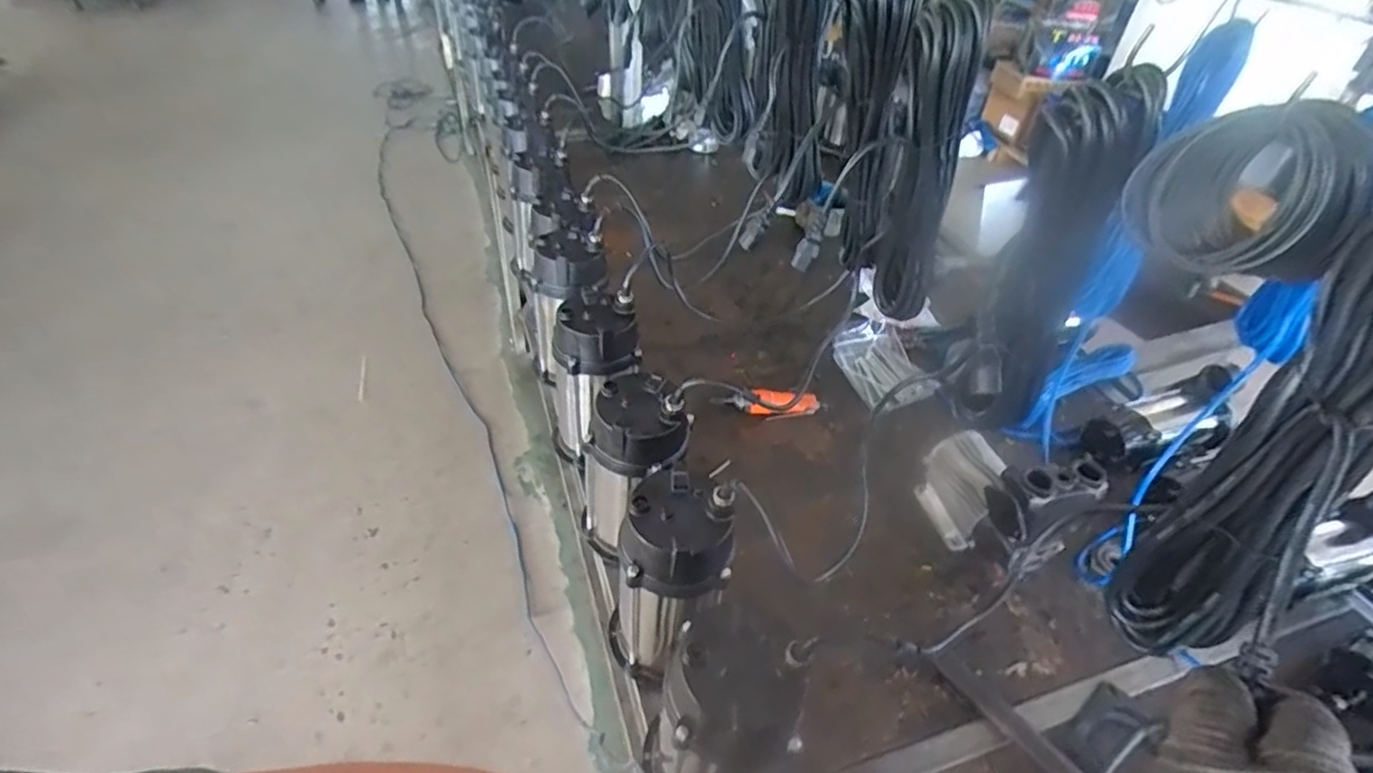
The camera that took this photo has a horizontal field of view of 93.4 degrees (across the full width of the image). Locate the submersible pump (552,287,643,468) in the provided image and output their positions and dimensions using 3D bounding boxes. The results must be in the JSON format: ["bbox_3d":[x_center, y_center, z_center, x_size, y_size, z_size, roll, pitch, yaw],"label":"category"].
[{"bbox_3d":[-0.139,-0.008,0.957,0.127,0.235,0.115,-6,43,-12],"label":"submersible pump"}]

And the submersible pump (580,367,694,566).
[{"bbox_3d":[-0.066,0.108,0.843,0.126,0.252,0.114,4,42,-1],"label":"submersible pump"}]

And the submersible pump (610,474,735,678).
[{"bbox_3d":[-0.022,0.226,0.714,0.125,0.247,0.147,7,42,3],"label":"submersible pump"}]

